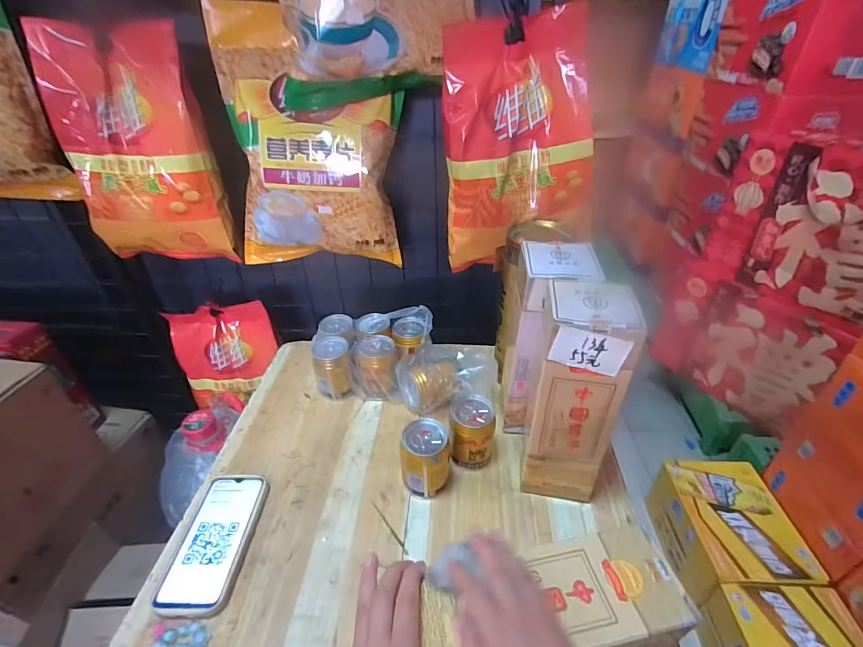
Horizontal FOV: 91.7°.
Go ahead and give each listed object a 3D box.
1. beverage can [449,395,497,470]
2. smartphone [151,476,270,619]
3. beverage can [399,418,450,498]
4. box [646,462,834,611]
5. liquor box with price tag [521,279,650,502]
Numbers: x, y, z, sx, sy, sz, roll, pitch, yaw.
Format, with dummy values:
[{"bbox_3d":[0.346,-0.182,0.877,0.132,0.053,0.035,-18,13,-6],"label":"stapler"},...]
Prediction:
[{"bbox_3d":[0.058,0.156,0.589,0.060,0.089,0.060,-1,36,1],"label":"beverage can"},{"bbox_3d":[-0.265,0.266,0.518,0.084,0.014,0.167,-1,36,2],"label":"smartphone"},{"bbox_3d":[-0.007,0.182,0.554,0.061,0.096,0.055,0,36,2],"label":"beverage can"},{"bbox_3d":[0.663,0.465,0.943,0.223,0.148,0.264,-1,36,1],"label":"box"},{"bbox_3d":[0.170,0.089,0.509,0.086,0.268,0.091,5,37,9],"label":"liquor box with price tag"}]

